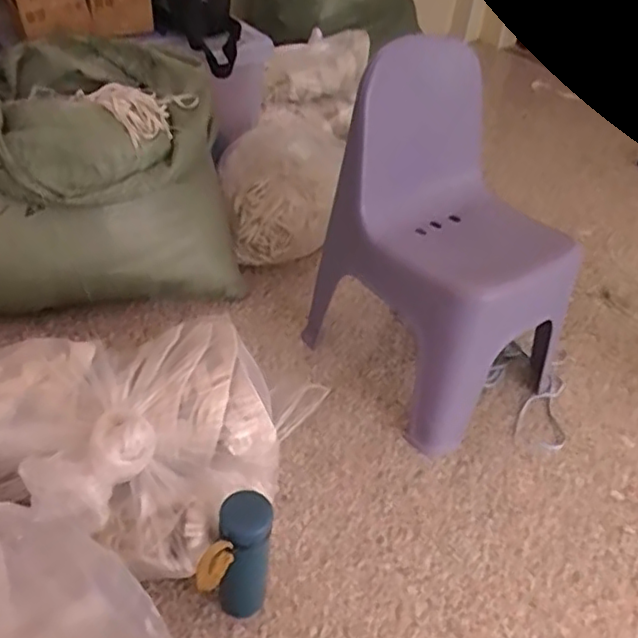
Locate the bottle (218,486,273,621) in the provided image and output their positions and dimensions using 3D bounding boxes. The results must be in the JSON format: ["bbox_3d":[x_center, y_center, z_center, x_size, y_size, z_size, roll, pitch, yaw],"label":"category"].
[{"bbox_3d":[-0.096,0.315,0.830,0.064,0.217,0.070,3,41,-3],"label":"bottle"}]

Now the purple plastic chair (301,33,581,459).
[{"bbox_3d":[0.229,-0.112,1.097,0.320,0.564,0.360,-26,49,-32],"label":"purple plastic chair"}]

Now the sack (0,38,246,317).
[{"bbox_3d":[-0.540,-0.261,1.250,0.716,0.395,0.333,-5,41,-13],"label":"sack"}]

